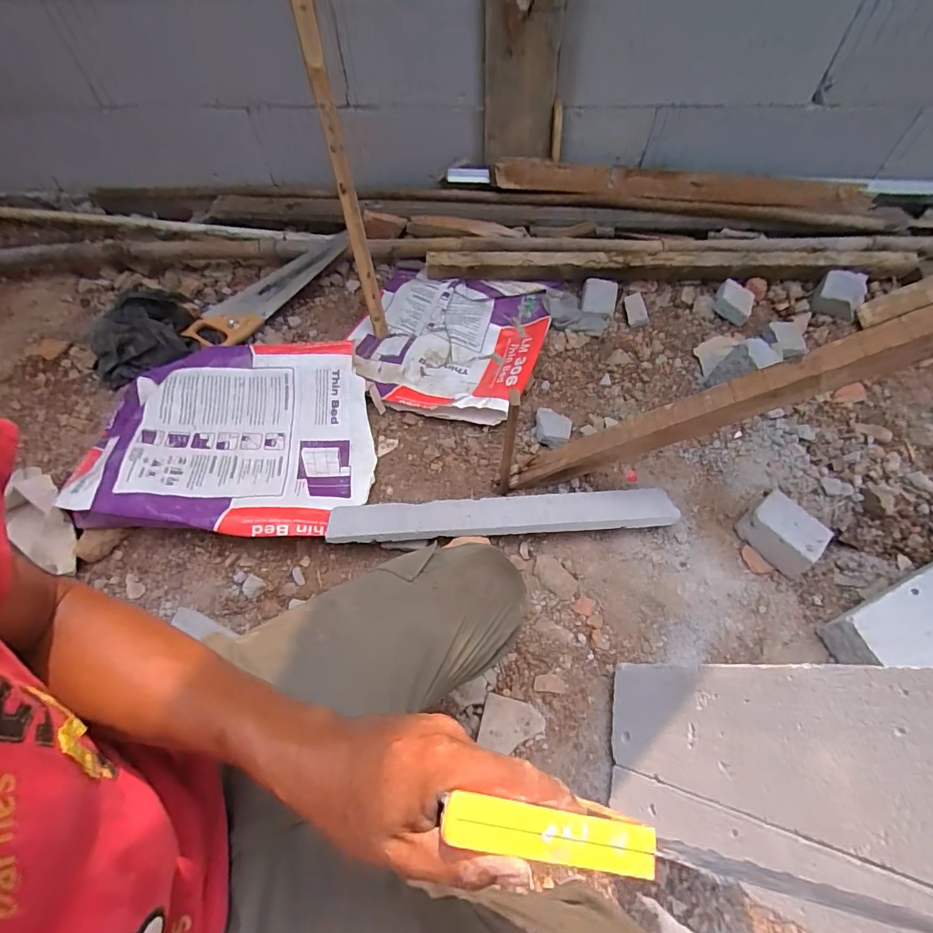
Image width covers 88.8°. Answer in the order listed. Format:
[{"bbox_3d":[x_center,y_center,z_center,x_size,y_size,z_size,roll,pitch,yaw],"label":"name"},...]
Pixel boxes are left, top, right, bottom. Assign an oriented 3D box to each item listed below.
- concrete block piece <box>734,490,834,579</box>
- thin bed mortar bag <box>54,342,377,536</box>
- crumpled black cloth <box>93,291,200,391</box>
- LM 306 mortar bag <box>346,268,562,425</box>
[{"bbox_3d":[0.530,0.112,0.801,0.081,0.075,0.119,-40,67,-20],"label":"concrete block piece"},{"bbox_3d":[-0.445,-0.062,0.899,0.527,0.082,0.407,-1,60,0],"label":"thin bed mortar bag"},{"bbox_3d":[-0.700,-0.294,1.034,0.210,0.097,0.216,-14,61,-7],"label":"crumpled black cloth"},{"bbox_3d":[-0.041,-0.287,1.057,0.422,0.040,0.414,10,61,6],"label":"LM 306 mortar bag"}]

